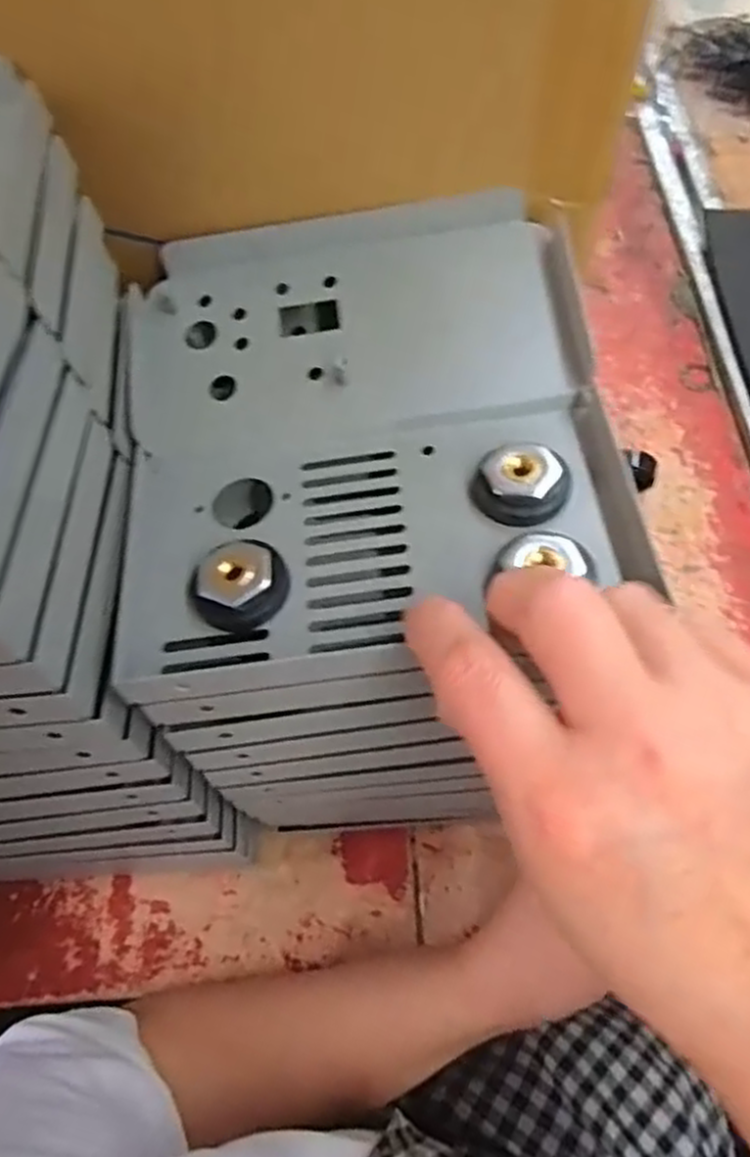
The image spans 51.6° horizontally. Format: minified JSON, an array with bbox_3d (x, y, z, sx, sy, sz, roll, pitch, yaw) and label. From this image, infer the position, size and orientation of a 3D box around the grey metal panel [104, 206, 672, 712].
[{"bbox_3d":[-0.004,-0.053,0.265,0.156,0.022,0.178,-6,63,0],"label":"grey metal panel"}]

